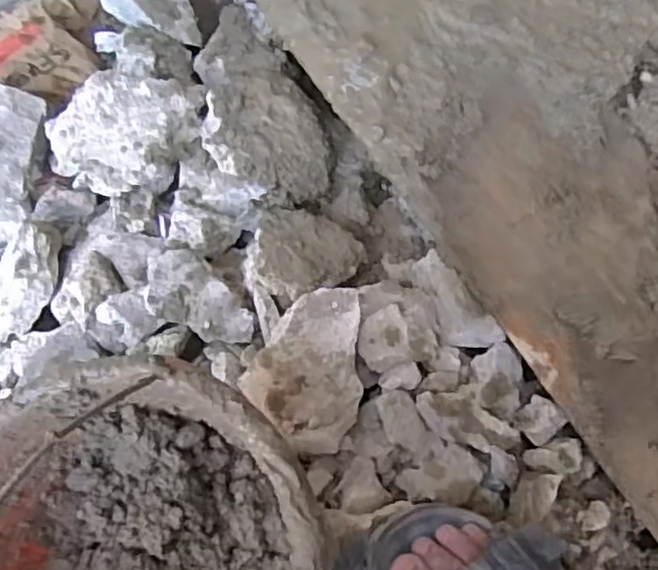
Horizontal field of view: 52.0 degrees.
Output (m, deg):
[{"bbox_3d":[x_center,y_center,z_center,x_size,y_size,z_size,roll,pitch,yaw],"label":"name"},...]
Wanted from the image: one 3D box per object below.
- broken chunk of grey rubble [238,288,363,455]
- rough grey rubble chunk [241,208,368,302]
[{"bbox_3d":[-0.009,0.070,0.558,0.096,0.063,0.137,35,86,7],"label":"broken chunk of grey rubble"},{"bbox_3d":[-0.026,-0.027,0.623,0.108,0.051,0.082,19,85,6],"label":"rough grey rubble chunk"}]

